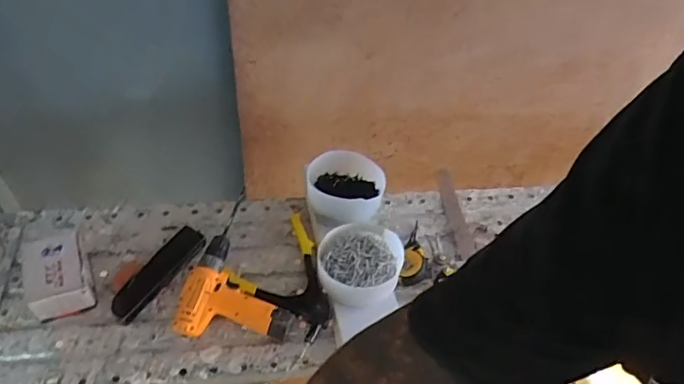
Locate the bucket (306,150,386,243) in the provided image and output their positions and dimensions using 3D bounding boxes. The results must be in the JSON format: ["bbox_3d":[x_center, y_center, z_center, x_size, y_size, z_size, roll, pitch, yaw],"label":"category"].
[{"bbox_3d":[0.006,0.005,1.090,0.154,0.125,0.144,3,51,-4],"label":"bucket"}]

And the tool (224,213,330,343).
[{"bbox_3d":[-0.079,0.150,1.012,0.207,0.038,0.218,30,54,18],"label":"tool"}]

